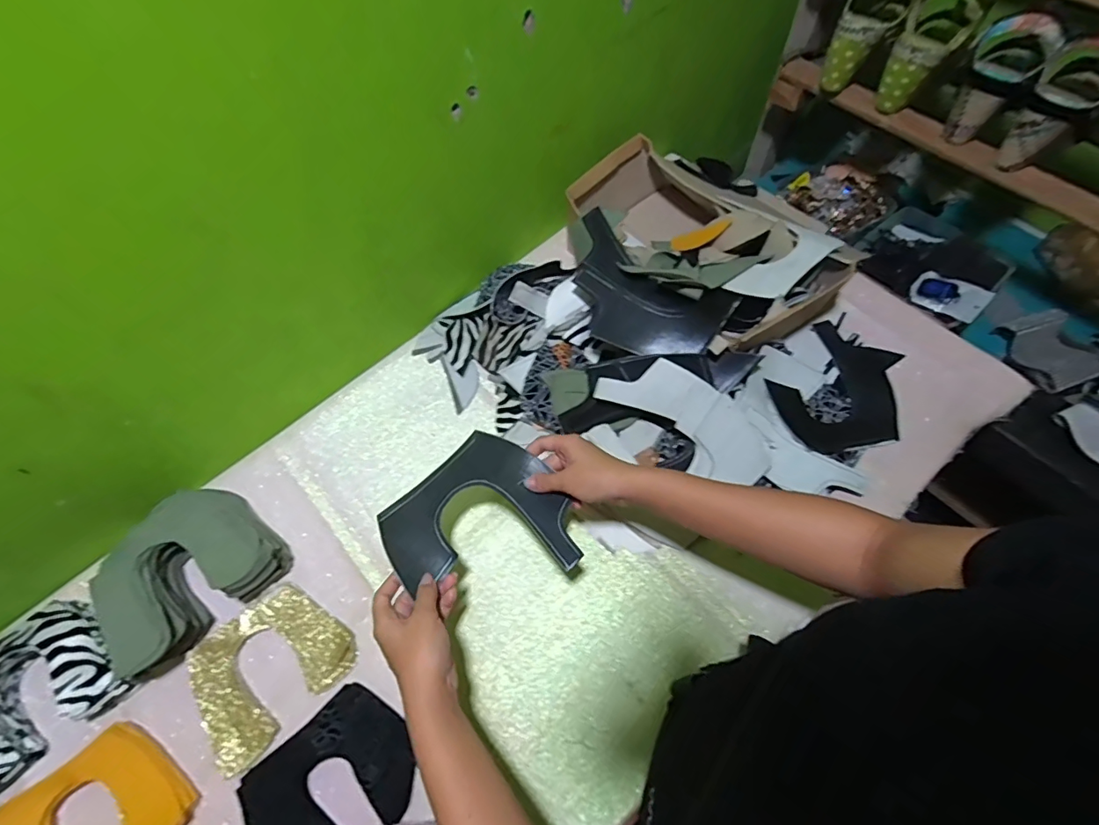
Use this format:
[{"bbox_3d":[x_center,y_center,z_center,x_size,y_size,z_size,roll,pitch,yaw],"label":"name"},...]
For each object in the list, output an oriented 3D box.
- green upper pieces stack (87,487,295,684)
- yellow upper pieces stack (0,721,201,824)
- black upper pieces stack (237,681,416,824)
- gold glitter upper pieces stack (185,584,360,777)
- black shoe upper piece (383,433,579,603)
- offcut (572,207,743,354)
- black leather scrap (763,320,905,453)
[{"bbox_3d":[-0.409,0.171,0.556,0.162,0.069,0.177,40,72,20],"label":"green upper pieces stack"},{"bbox_3d":[-0.437,0.393,0.476,0.157,0.039,0.132,-40,69,-16],"label":"yellow upper pieces stack"},{"bbox_3d":[-0.208,0.360,0.482,0.159,0.036,0.130,-41,77,-11],"label":"black upper pieces stack"},{"bbox_3d":[-0.303,0.269,0.538,0.156,0.019,0.131,-42,69,-17],"label":"gold glitter upper pieces stack"},{"bbox_3d":[-0.066,0.115,0.497,0.168,0.011,0.167,41,72,20],"label":"black shoe upper piece"},{"bbox_3d":[0.106,-0.143,0.608,0.215,0.038,0.143,28,68,15],"label":"offcut"},{"bbox_3d":[0.361,-0.029,0.635,0.167,0.036,0.190,18,66,11],"label":"black leather scrap"}]

